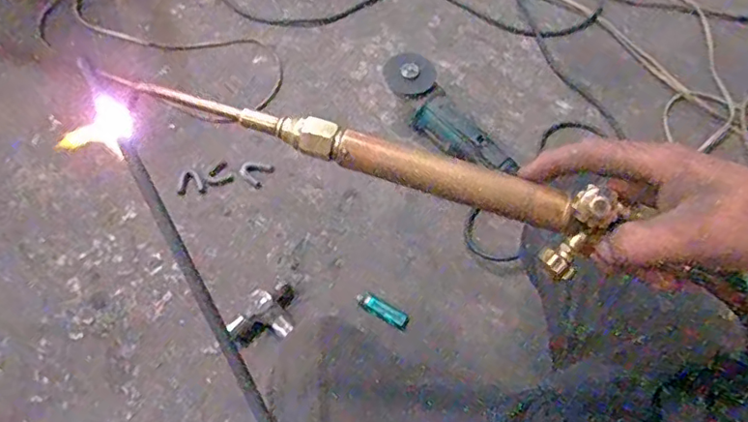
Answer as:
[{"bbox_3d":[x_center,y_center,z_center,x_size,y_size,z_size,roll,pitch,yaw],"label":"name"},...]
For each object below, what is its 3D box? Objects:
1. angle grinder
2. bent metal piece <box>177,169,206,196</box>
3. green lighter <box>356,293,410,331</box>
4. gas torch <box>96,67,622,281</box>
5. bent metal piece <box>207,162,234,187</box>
[{"bbox_3d":[0.126,-0.154,0.949,0.079,0.097,0.266,-40,72,-16],"label":"angle grinder"},{"bbox_3d":[-0.311,-0.049,0.943,0.042,0.009,0.046,-12,66,-5],"label":"bent metal piece"},{"bbox_3d":[0.013,0.149,0.845,0.084,0.008,0.026,27,69,12],"label":"green lighter"},{"bbox_3d":[-0.007,-0.035,0.371,0.330,0.046,0.043,18,67,8],"label":"gas torch"},{"bbox_3d":[-0.266,-0.060,0.952,0.042,0.008,0.038,-24,68,-10],"label":"bent metal piece"}]

